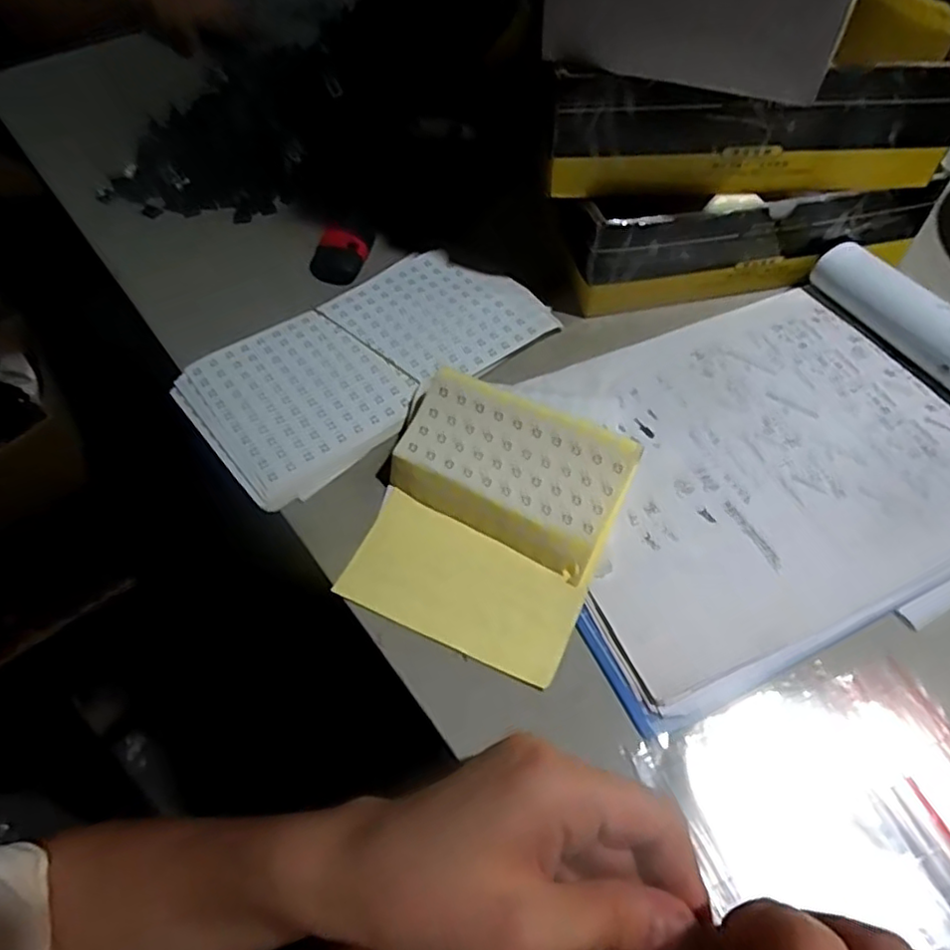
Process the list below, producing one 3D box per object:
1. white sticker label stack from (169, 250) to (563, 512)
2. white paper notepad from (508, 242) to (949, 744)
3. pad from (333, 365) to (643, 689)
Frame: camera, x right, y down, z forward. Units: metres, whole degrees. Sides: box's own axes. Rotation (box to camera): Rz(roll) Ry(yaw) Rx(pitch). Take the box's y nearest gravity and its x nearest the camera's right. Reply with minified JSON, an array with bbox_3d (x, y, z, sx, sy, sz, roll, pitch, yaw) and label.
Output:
[{"bbox_3d":[-0.070,-0.083,0.439,0.238,0.013,0.130,-34,61,-19],"label":"white sticker label stack"},{"bbox_3d":[0.175,-0.022,0.374,0.304,0.035,0.223,-21,57,-11],"label":"white paper notepad"},{"bbox_3d":[0.007,0.024,0.347,0.122,0.018,0.135,21,79,16],"label":"pad"}]

